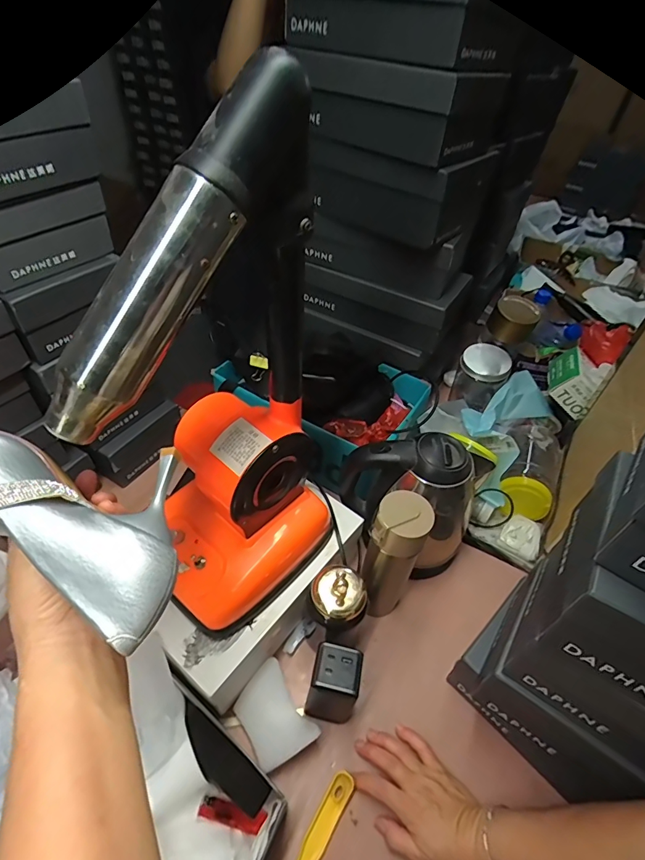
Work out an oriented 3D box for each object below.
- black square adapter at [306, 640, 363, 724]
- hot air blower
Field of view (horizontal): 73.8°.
[{"bbox_3d":[0.014,0.307,0.518,0.055,0.123,0.053,12,47,6],"label":"black square adapter"},{"bbox_3d":[-0.093,0.003,0.406,0.162,0.464,0.221,26,50,18],"label":"hot air blower"}]

